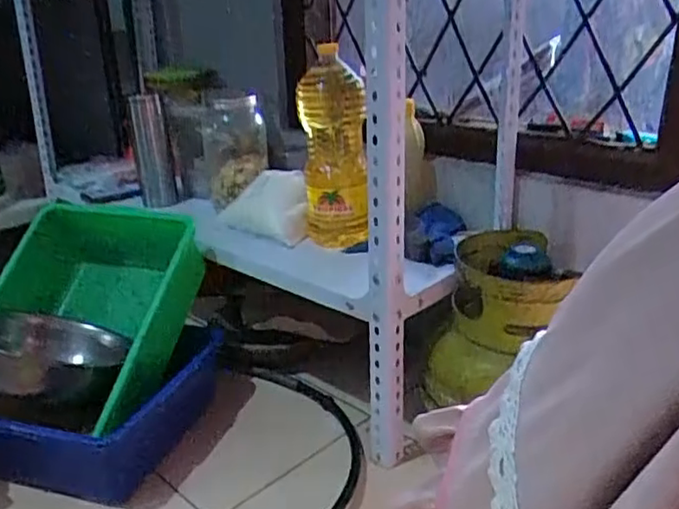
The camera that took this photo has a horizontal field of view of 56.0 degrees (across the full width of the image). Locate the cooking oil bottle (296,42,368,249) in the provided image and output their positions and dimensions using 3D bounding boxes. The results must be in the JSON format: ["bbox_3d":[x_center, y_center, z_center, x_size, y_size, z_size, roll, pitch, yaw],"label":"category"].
[{"bbox_3d":[-0.012,-0.149,0.937,0.081,0.284,0.087,-20,28,-39],"label":"cooking oil bottle"}]

